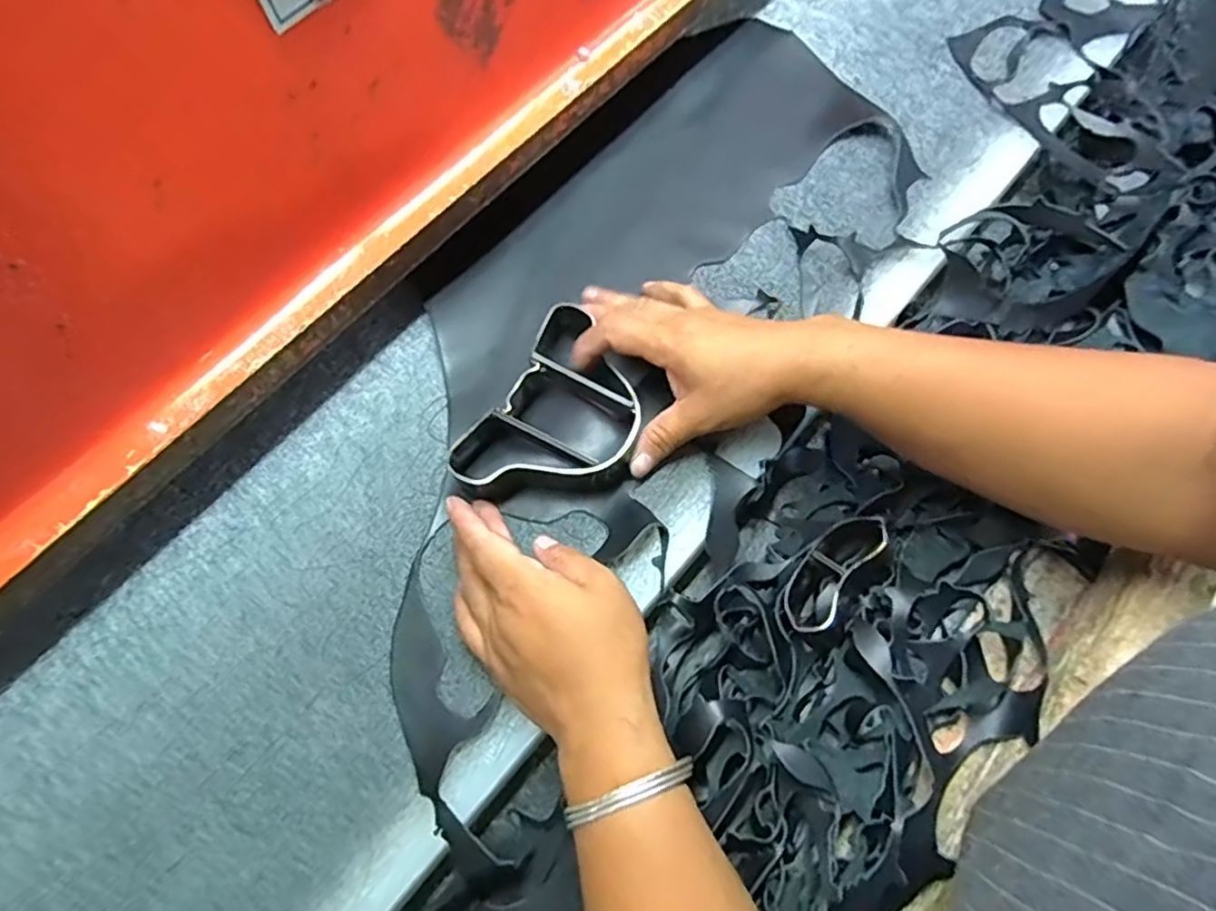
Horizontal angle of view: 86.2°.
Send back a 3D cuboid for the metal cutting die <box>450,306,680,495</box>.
[{"bbox_3d":[-0.024,-0.021,0.412,0.095,0.033,0.135,27,71,13],"label":"metal cutting die"}]

